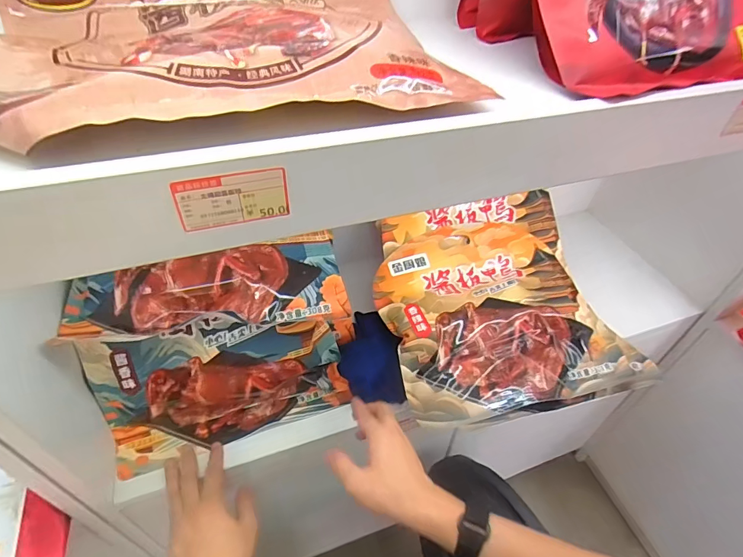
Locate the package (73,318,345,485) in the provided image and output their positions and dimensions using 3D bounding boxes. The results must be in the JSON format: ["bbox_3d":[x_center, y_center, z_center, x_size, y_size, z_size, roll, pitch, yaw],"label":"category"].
[{"bbox_3d":[-0.186,0.126,0.532,0.291,0.174,0.054,-16,29,-9],"label":"package"}]

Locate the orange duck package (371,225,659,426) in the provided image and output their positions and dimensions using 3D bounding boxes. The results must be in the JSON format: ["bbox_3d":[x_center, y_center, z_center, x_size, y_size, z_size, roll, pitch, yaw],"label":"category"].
[{"bbox_3d":[0.181,0.046,0.617,0.319,0.064,0.280,-10,46,-13],"label":"orange duck package"}]

